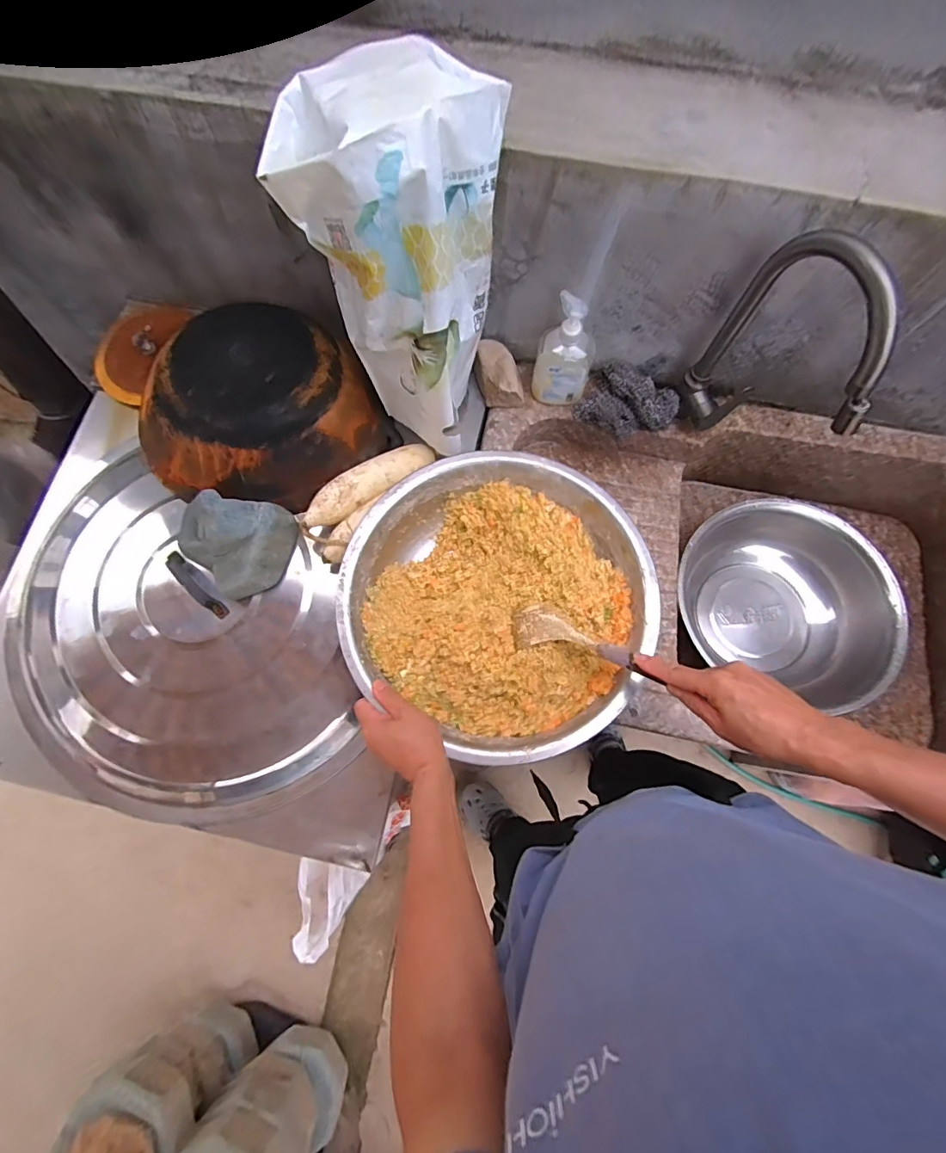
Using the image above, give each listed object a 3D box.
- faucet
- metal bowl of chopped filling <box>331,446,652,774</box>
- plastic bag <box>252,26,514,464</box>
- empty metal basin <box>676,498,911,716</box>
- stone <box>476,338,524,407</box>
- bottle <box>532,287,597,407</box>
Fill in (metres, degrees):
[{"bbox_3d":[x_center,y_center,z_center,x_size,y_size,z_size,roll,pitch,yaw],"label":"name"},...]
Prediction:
[{"bbox_3d":[0.378,-0.255,0.592,0.043,0.301,0.218,-22,76,-7],"label":"faucet"},{"bbox_3d":[0.030,0.025,0.632,0.362,0.098,0.351,0,74,-1],"label":"metal bowl of chopped filling"},{"bbox_3d":[-0.071,-0.337,0.551,0.163,0.353,0.187,23,75,5],"label":"plastic bag"},{"bbox_3d":[0.510,0.038,0.833,0.345,0.129,0.293,20,75,4],"label":"empty metal basin"},{"bbox_3d":[0.043,-0.324,0.775,0.064,0.053,0.101,-15,75,-6],"label":"stone"},{"bbox_3d":[0.139,-0.330,0.724,0.083,0.159,0.062,17,74,3],"label":"bottle"}]

